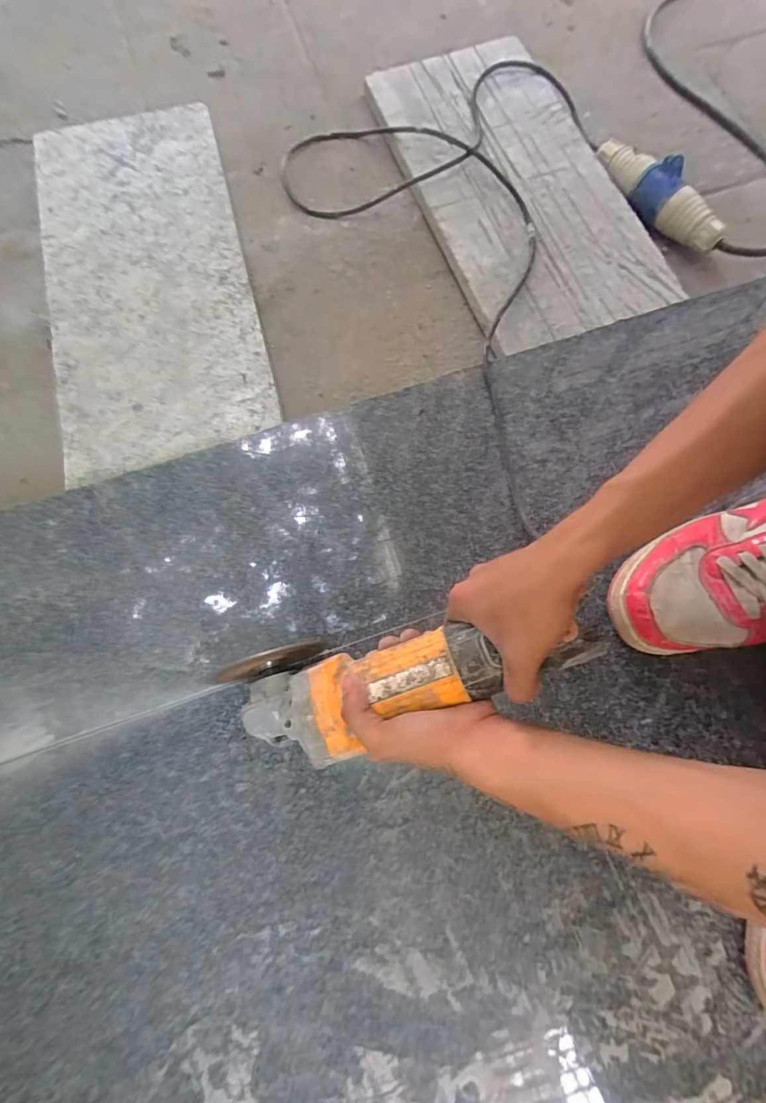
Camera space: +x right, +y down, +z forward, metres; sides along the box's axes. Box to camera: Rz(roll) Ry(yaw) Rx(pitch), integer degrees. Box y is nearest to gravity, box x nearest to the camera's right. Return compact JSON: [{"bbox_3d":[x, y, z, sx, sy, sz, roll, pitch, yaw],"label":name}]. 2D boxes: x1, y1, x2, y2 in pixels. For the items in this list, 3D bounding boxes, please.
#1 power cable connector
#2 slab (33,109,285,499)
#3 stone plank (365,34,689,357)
[{"bbox_3d":[0.341,-0.442,0.580,0.051,0.054,0.190,-28,74,-7],"label":"power cable connector"},{"bbox_3d":[-0.293,-0.348,0.586,0.237,0.028,0.526,-15,73,-3],"label":"slab"},{"bbox_3d":[0.167,-0.483,0.611,0.243,0.035,0.494,-19,73,-4],"label":"stone plank"}]

